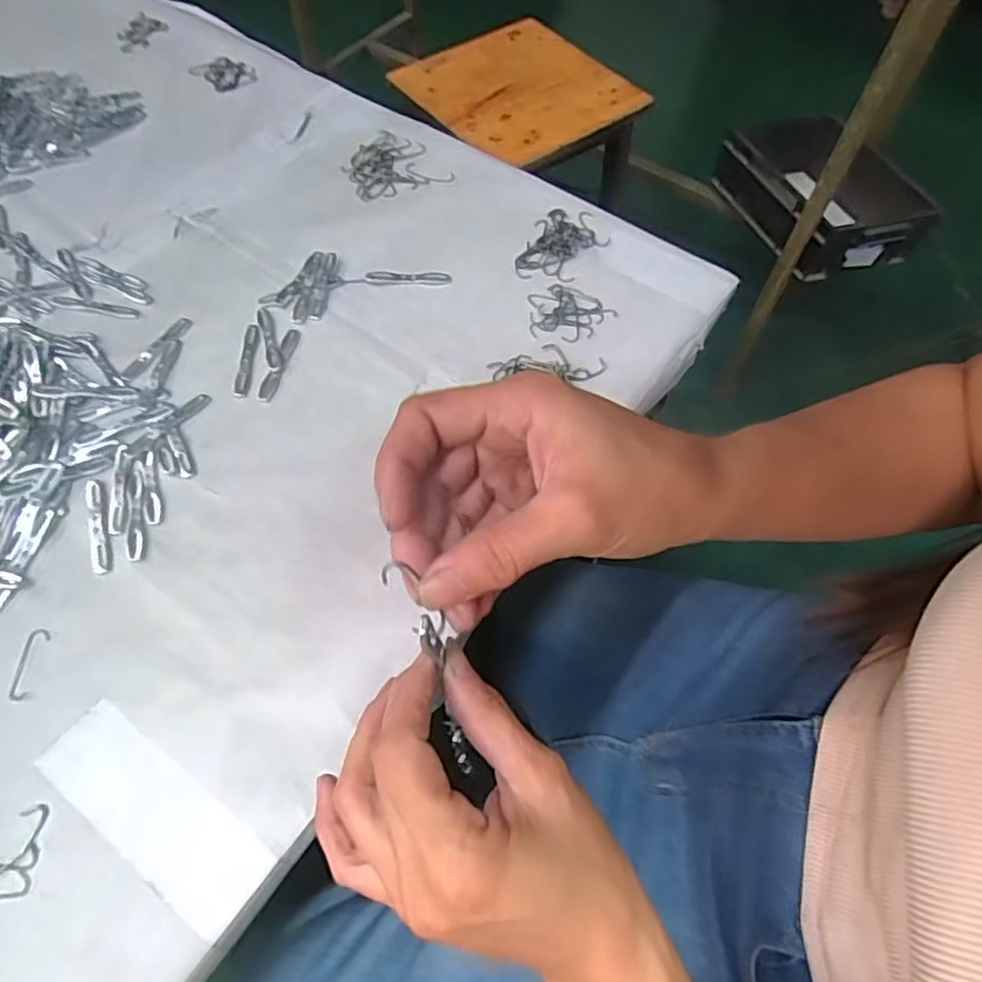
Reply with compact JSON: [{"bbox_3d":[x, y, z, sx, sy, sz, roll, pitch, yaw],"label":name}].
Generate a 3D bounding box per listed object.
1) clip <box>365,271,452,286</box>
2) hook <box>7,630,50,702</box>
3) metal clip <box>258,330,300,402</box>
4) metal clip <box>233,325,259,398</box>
[{"bbox_3d":[-0.069,-0.178,0.530,0.069,0.004,0.014,-2,62,-3],"label":"clip"},{"bbox_3d":[-0.273,0.101,0.374,0.012,0.004,0.041,5,62,1],"label":"hook"},{"bbox_3d":[-0.161,-0.097,0.483,0.012,0.004,0.069,11,62,4],"label":"metal clip"},{"bbox_3d":[-0.187,-0.101,0.485,0.011,0.004,0.069,0,62,-2],"label":"metal clip"}]

